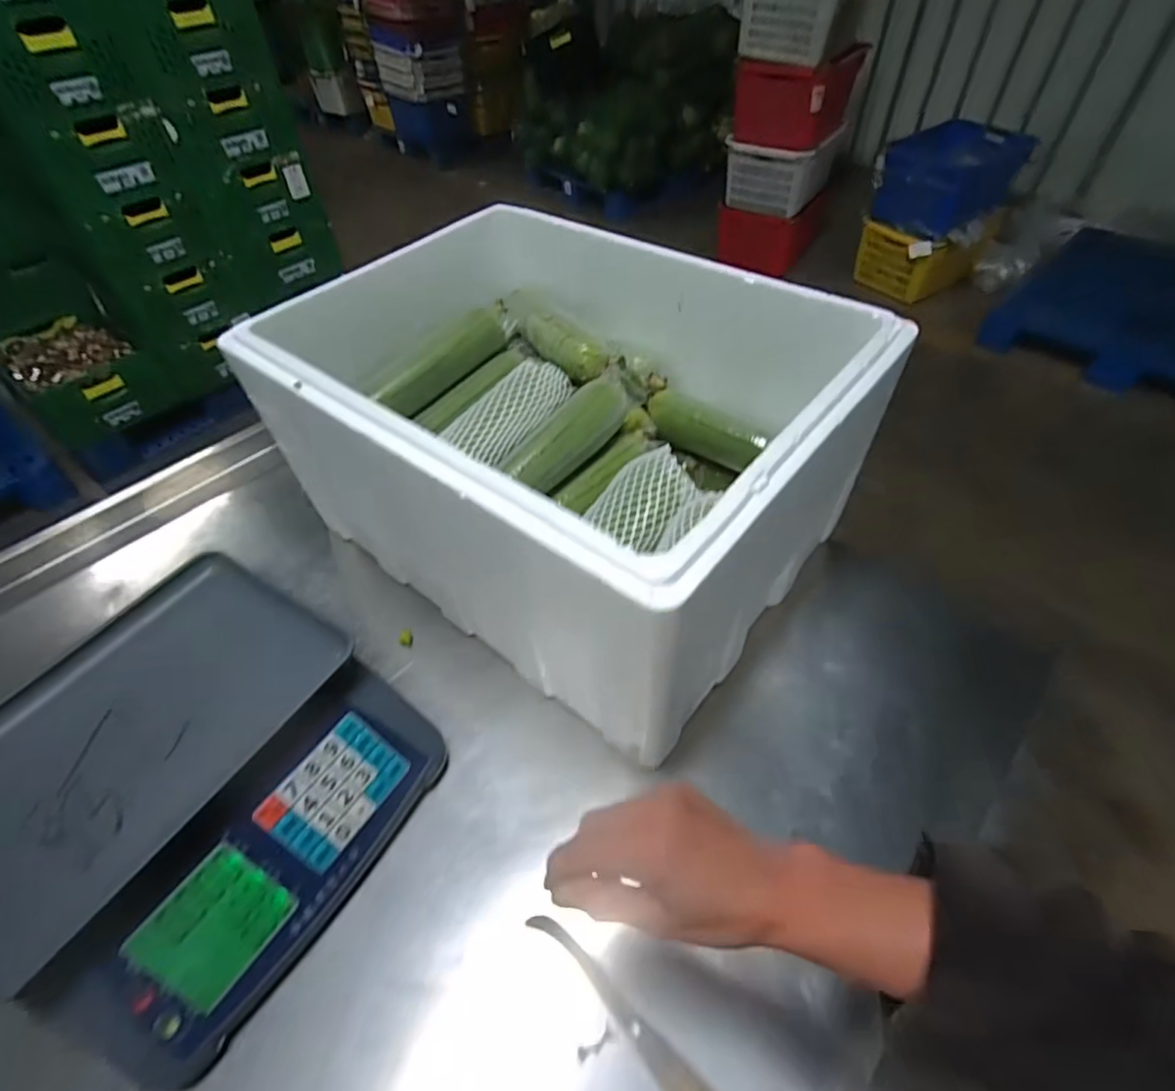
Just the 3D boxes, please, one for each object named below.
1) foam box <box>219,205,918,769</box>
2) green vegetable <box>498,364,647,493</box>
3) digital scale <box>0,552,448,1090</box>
[{"bbox_3d":[-0.033,-0.121,0.700,0.577,0.312,0.429,31,56,25],"label":"foam box"},{"bbox_3d":[-0.010,-0.142,0.680,0.058,0.054,0.223,29,55,24],"label":"green vegetable"},{"bbox_3d":[-0.354,0.209,0.531,0.317,0.137,0.313,24,54,21],"label":"digital scale"}]

